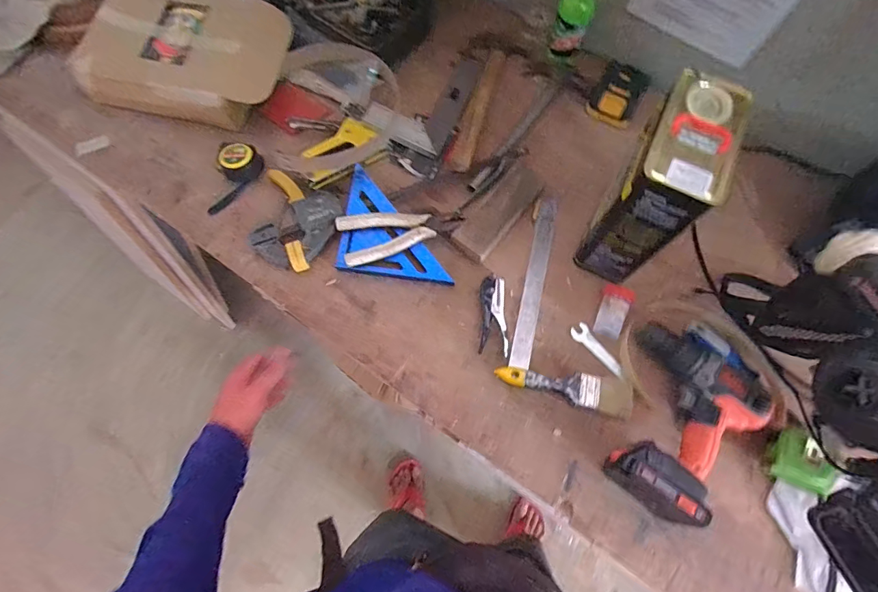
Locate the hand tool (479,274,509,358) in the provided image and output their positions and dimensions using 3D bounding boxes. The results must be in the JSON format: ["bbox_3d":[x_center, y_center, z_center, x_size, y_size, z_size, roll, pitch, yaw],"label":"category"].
[{"bbox_3d":[0.082,0.027,0.657,0.039,0.015,0.118,3,72,1],"label":"hand tool"}]

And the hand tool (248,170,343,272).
[{"bbox_3d":[-0.224,-0.112,0.693,0.121,0.030,0.142,15,73,5],"label":"hand tool"}]

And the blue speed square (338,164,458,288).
[{"bbox_3d":[-0.101,-0.083,0.686,0.123,0.027,0.234,-36,76,-11],"label":"blue speed square"}]

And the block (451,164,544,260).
[{"bbox_3d":[0.094,-0.134,0.702,0.061,0.021,0.174,37,76,11],"label":"block"}]

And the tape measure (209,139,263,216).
[{"bbox_3d":[-0.339,-0.191,0.710,0.048,0.052,0.121,38,76,11],"label":"tape measure"}]

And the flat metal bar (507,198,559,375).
[{"bbox_3d":[0.151,-0.026,0.685,0.031,0.006,0.287,18,71,-7],"label":"flat metal bar"}]

